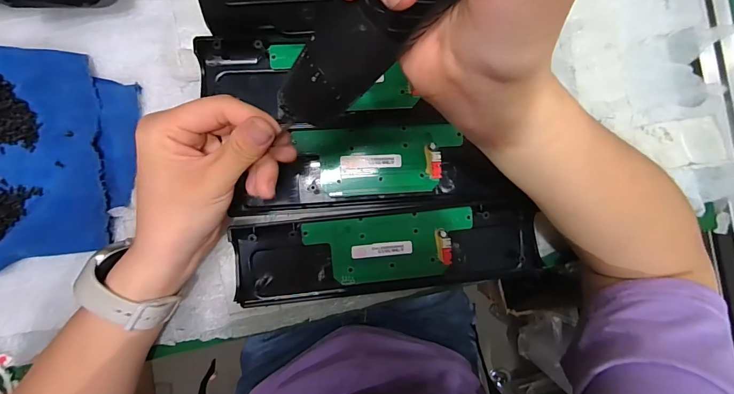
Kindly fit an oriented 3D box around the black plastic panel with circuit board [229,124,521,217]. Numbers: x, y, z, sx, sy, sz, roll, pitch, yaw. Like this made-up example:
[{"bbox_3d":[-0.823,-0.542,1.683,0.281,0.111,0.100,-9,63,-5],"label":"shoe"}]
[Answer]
[{"bbox_3d":[0.007,-0.024,0.294,0.218,0.019,0.066,-3,90,-3],"label":"black plastic panel with circuit board"}]

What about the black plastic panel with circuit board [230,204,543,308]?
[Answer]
[{"bbox_3d":[0.019,0.046,0.296,0.244,0.016,0.063,-5,91,-4],"label":"black plastic panel with circuit board"}]

